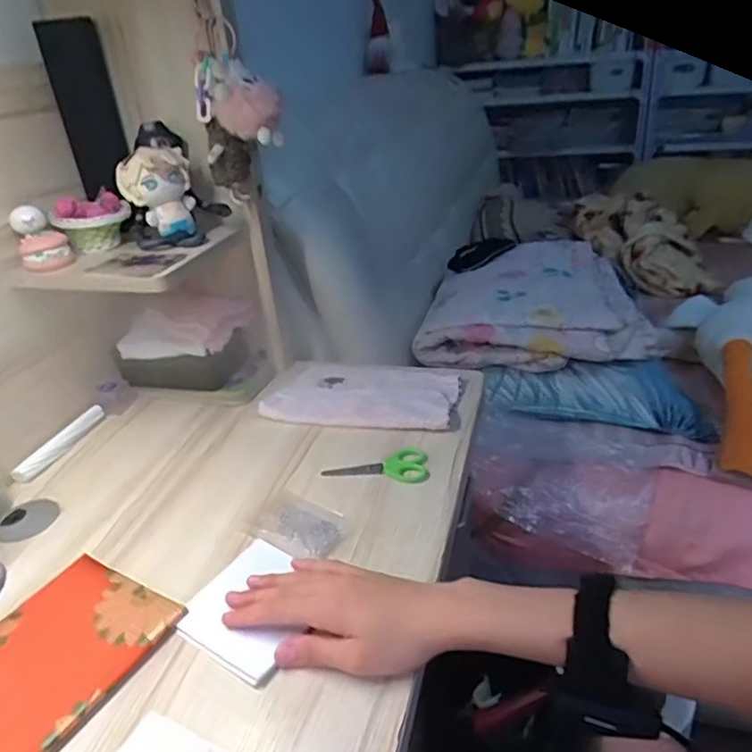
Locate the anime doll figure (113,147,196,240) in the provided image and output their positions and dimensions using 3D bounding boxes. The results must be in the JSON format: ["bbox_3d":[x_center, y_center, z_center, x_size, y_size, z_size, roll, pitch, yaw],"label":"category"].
[{"bbox_3d":[-0.240,-0.204,0.663,0.073,0.085,0.045,-14,30,-15],"label":"anime doll figure"}]

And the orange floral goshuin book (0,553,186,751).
[{"bbox_3d":[-0.256,0.224,0.423,0.124,0.013,0.217,11,33,28],"label":"orange floral goshuin book"}]

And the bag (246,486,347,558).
[{"bbox_3d":[-0.073,0.134,0.551,0.094,0.009,0.066,15,35,33],"label":"bag"}]

